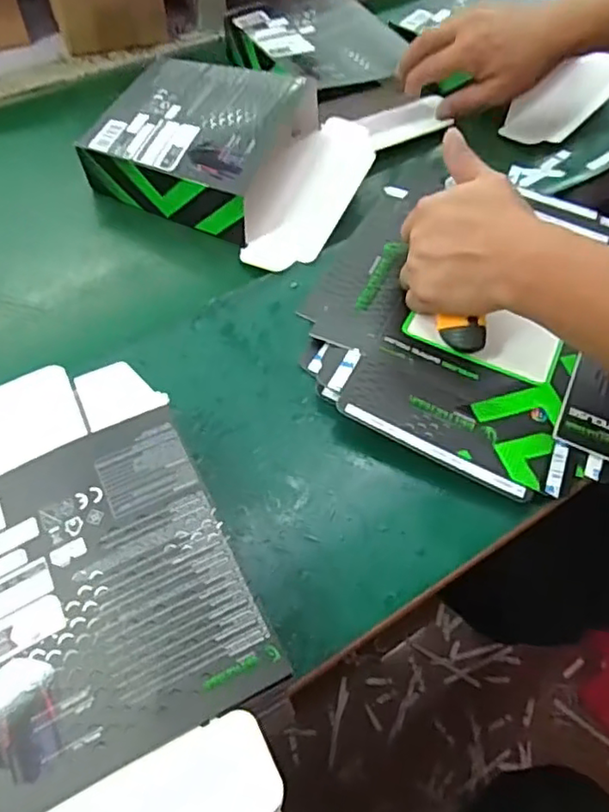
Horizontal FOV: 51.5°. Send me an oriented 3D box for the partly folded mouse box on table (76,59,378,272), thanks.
[{"bbox_3d":[-0.075,-0.252,0.617,0.256,0.081,0.194,23,59,14],"label":"partly folded mouse box on table"}]

